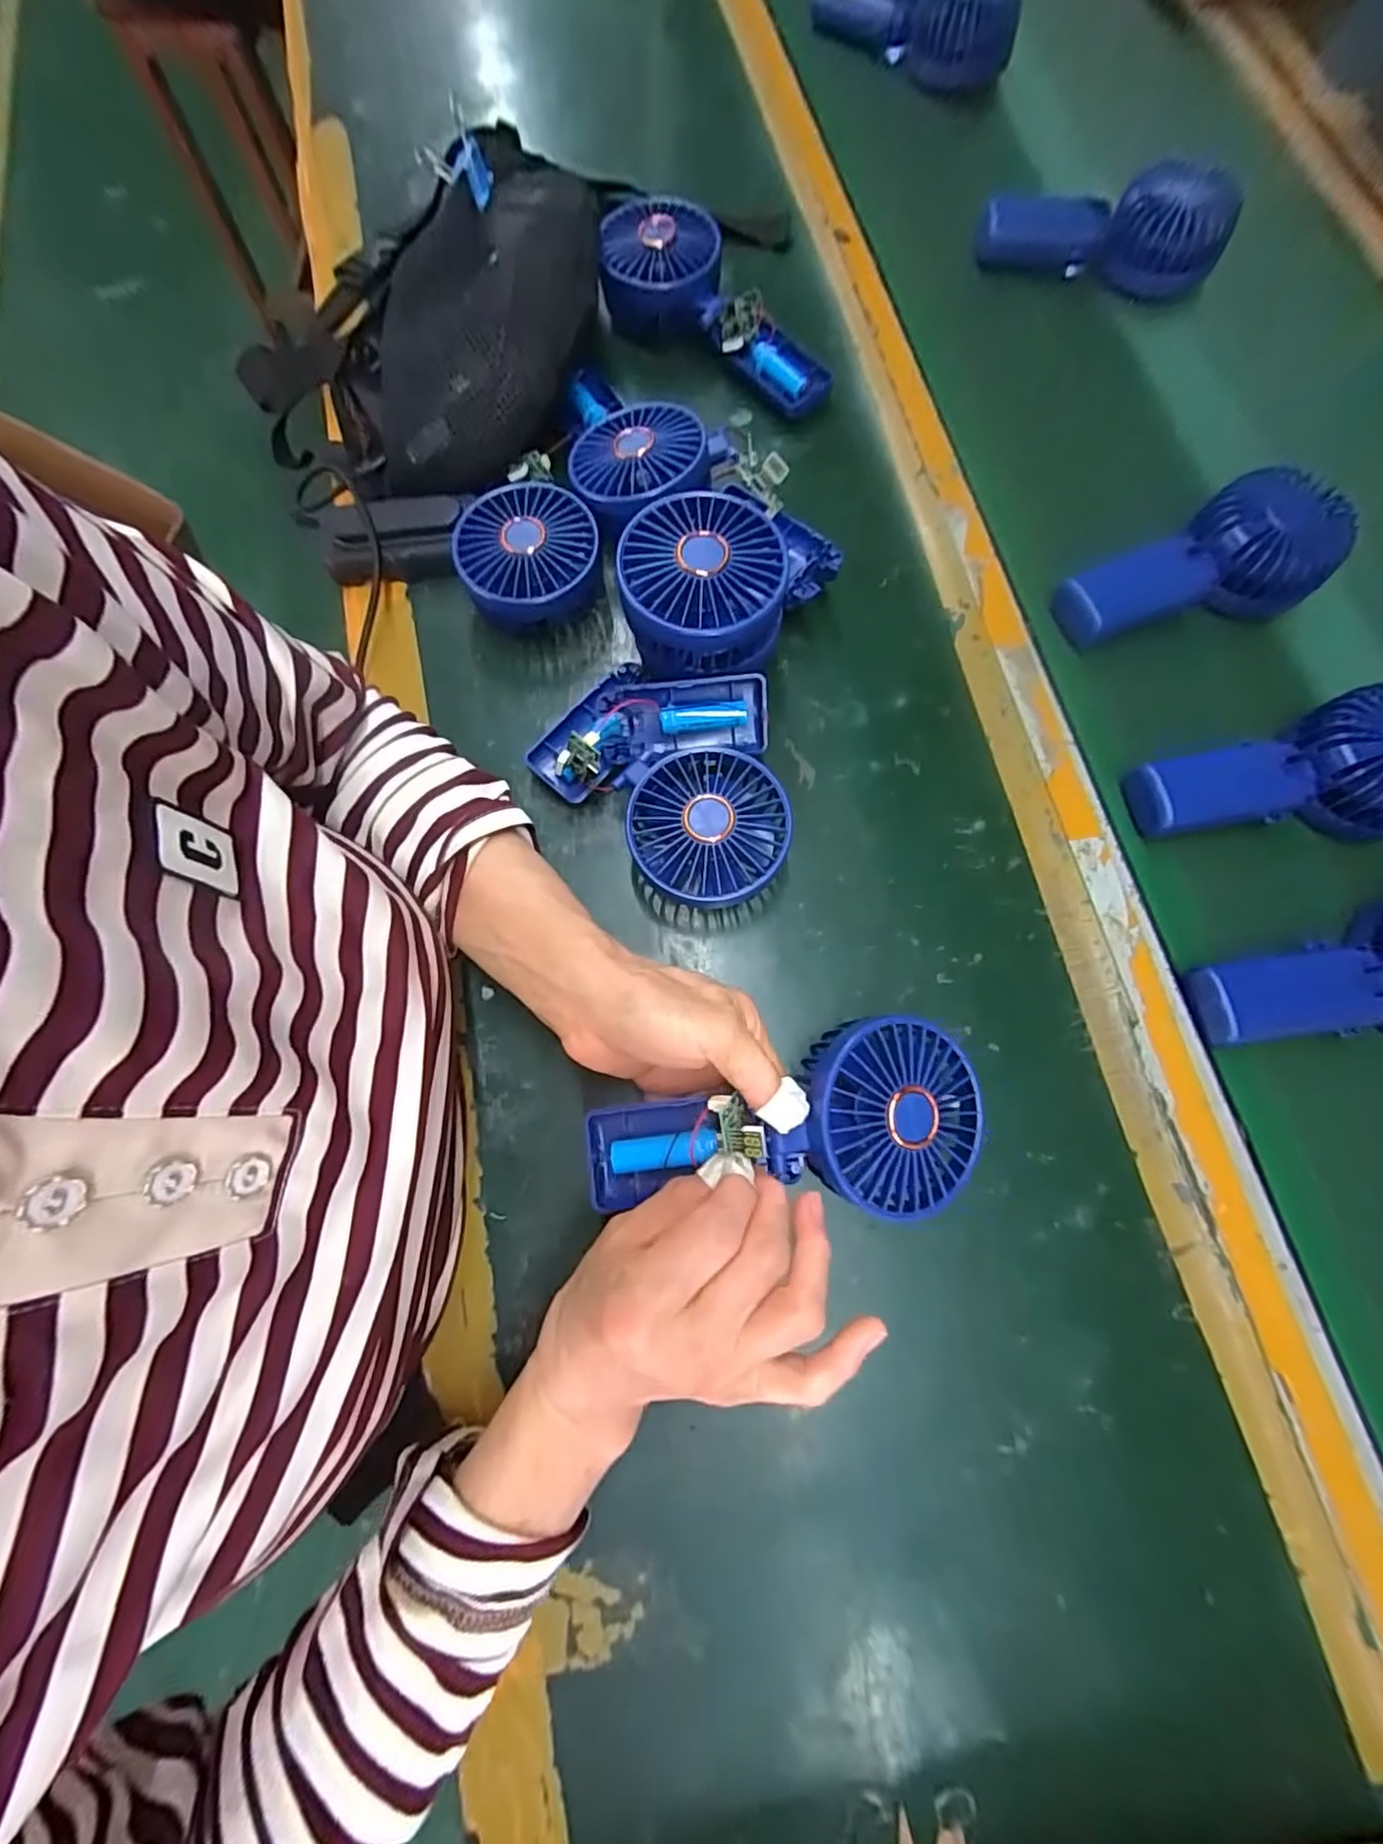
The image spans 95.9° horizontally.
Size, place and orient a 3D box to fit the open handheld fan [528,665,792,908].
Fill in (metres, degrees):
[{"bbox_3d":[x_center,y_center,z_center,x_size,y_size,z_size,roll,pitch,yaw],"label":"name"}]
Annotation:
[{"bbox_3d":[-0.006,-0.086,0.356,0.115,0.051,0.158,-42,79,-9],"label":"open handheld fan"}]

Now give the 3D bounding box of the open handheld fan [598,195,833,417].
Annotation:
[{"bbox_3d":[0.018,-0.443,0.444,0.200,0.042,0.085,34,79,9],"label":"open handheld fan"}]

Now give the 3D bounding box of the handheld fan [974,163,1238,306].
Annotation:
[{"bbox_3d":[0.315,-0.528,0.482,0.180,0.074,0.044,12,76,4],"label":"handheld fan"}]

